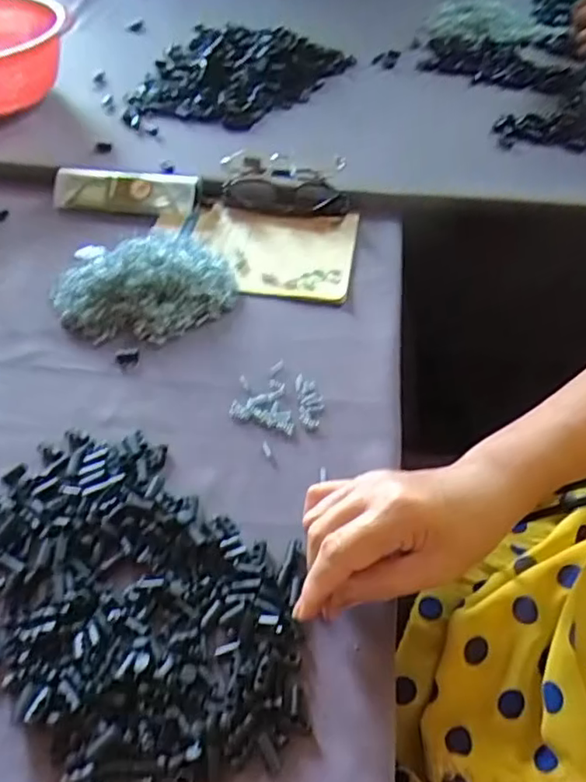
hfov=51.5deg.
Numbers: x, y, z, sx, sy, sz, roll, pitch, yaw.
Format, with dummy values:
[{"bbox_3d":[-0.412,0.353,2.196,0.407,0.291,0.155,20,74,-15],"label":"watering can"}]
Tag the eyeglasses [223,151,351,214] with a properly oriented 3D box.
[{"bbox_3d":[-0.010,-0.223,0.636,0.131,0.028,0.066,5,50,5],"label":"eyeglasses"}]

